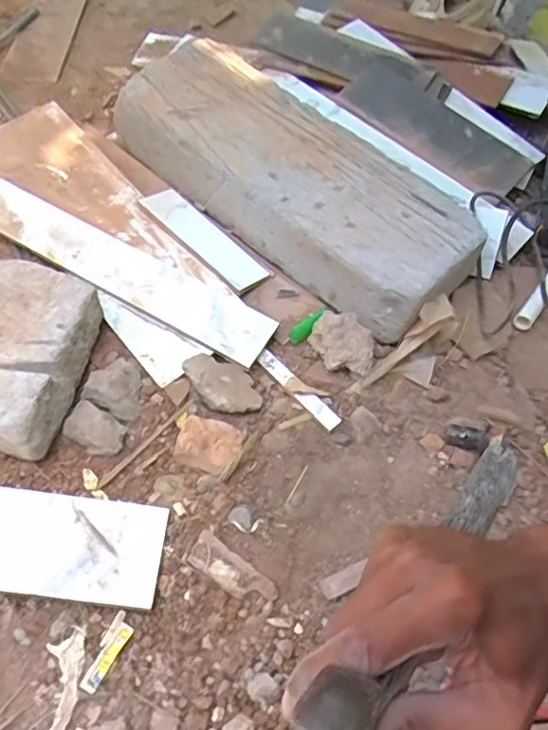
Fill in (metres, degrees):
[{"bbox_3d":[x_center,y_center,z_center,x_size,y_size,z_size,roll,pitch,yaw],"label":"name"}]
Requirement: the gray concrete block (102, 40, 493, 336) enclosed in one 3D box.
[{"bbox_3d":[0.022,-0.258,0.812,0.208,0.099,0.538,-36,65,-23],"label":"gray concrete block"}]

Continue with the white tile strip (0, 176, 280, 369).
[{"bbox_3d":[-0.224,-0.140,0.751,0.497,0.011,0.076,28,65,12],"label":"white tile strip"}]

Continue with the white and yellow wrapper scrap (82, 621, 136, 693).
[{"bbox_3d":[-0.148,0.258,0.520,0.017,0.007,0.059,25,60,13],"label":"white and yellow wrapper scrap"}]

